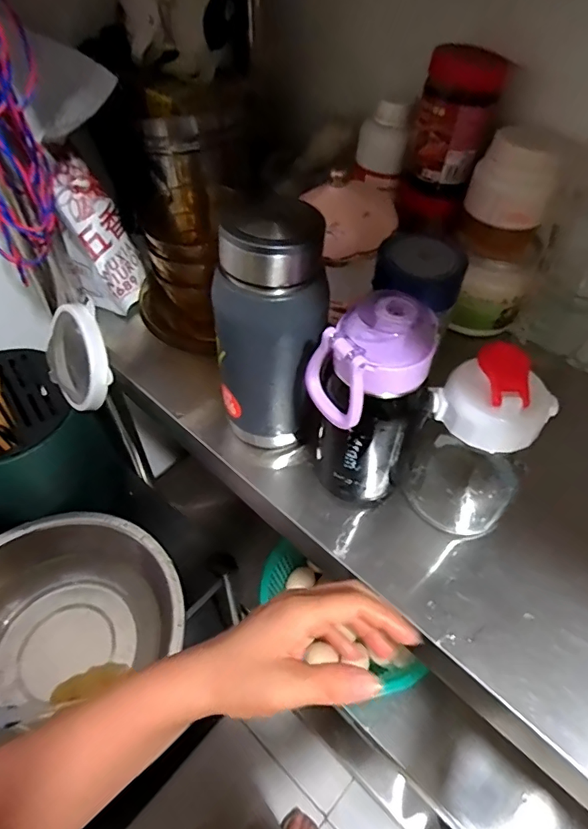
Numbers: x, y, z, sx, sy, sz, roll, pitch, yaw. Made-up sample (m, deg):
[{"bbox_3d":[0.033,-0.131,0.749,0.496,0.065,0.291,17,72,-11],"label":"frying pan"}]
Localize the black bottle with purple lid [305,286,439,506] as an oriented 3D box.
[{"bbox_3d":[0.054,0.000,0.394,0.088,0.183,0.073,14,52,10],"label":"black bottle with purple lid"}]

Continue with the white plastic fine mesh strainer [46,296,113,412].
[{"bbox_3d":[-0.244,-0.070,0.562,0.024,0.123,0.127,-14,36,-44],"label":"white plastic fine mesh strainer"}]

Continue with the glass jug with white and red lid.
[{"bbox_3d":[0.152,0.026,0.411,0.090,0.180,0.084,1,51,-1],"label":"glass jug with white and red lid"}]

